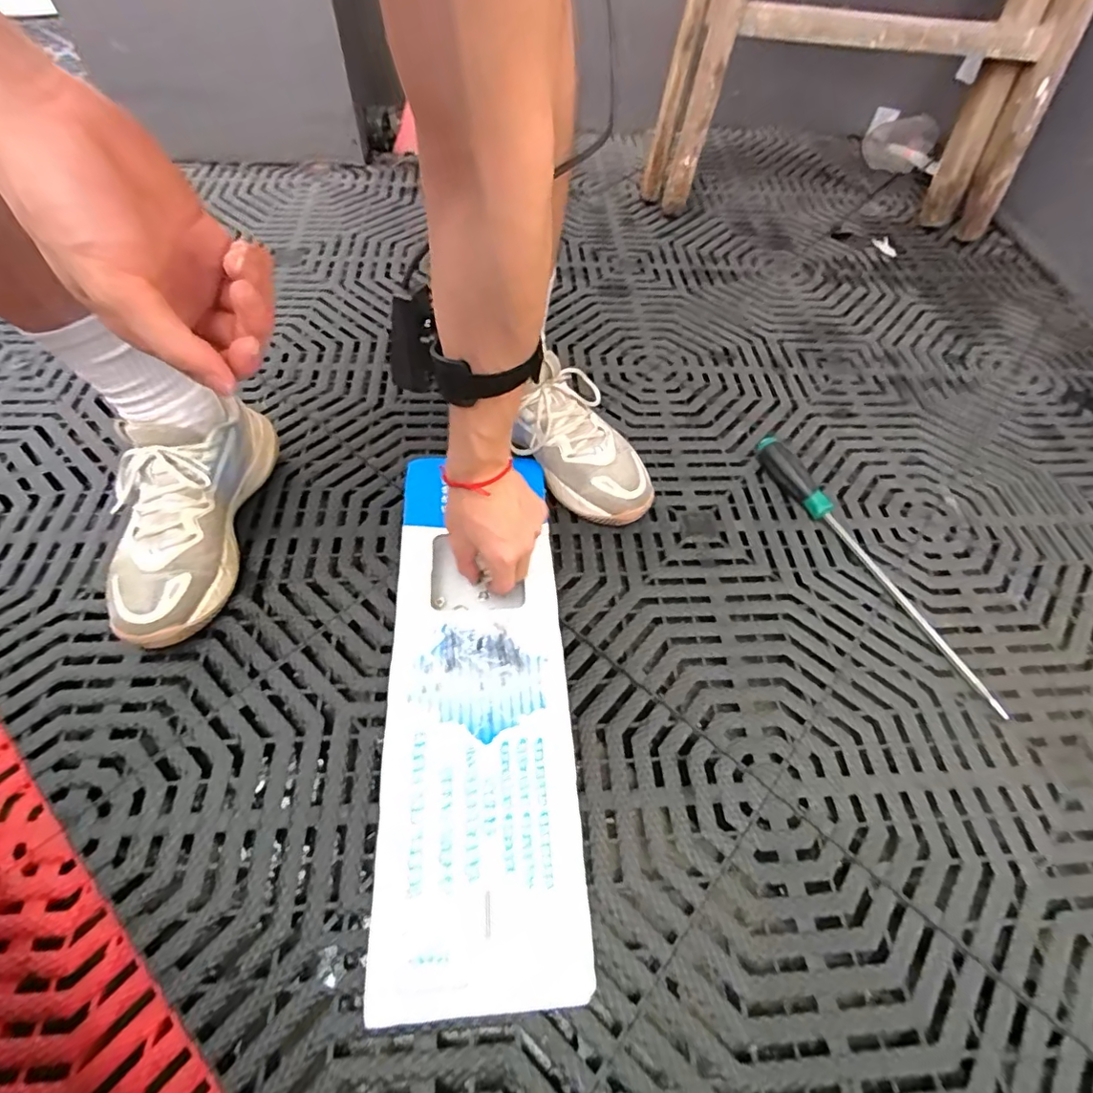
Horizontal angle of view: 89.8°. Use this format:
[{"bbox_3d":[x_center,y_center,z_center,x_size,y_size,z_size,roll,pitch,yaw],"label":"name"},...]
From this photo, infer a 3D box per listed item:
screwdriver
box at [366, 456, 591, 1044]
[{"bbox_3d":[0.341,0.010,0.593,0.027,0.031,0.369,-19,59,-15],"label":"screwdriver"},{"bbox_3d":[-0.062,0.108,0.485,0.159,0.034,0.464,-5,55,-7],"label":"box"}]

